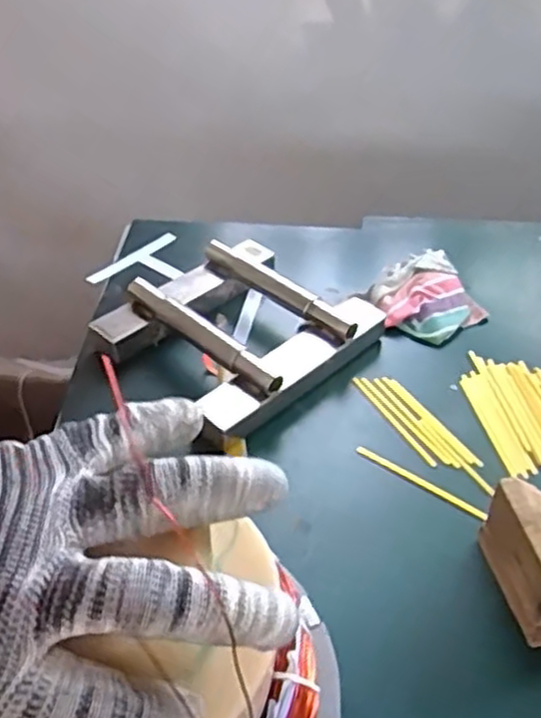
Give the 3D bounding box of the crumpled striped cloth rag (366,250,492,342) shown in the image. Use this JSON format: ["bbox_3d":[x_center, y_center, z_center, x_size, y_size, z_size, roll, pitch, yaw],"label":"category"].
[{"bbox_3d":[0.143,-0.057,0.702,0.088,0.035,0.092,-16,44,-17],"label":"crumpled striped cloth rag"}]

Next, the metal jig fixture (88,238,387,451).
[{"bbox_3d":[-0.028,-0.033,0.658,0.184,0.049,0.189,33,51,31],"label":"metal jig fixture"}]

